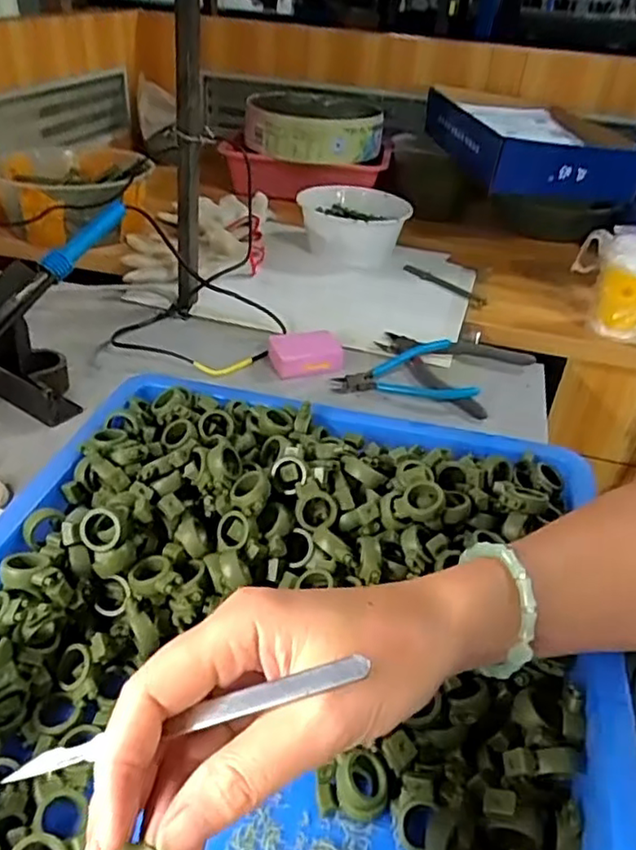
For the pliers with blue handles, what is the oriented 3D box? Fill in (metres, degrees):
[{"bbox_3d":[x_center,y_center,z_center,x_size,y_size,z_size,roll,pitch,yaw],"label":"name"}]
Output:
[{"bbox_3d":[0.094,-0.064,0.702,0.146,0.025,0.102,6,36,2],"label":"pliers with blue handles"}]

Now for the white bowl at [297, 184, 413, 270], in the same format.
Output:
[{"bbox_3d":[0.048,-0.307,0.978,0.143,0.088,0.149,-2,36,-11],"label":"white bowl"}]

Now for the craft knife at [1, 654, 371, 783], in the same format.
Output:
[{"bbox_3d":[-0.047,0.104,0.222,0.131,0.004,0.009,-19,33,6],"label":"craft knife"}]

